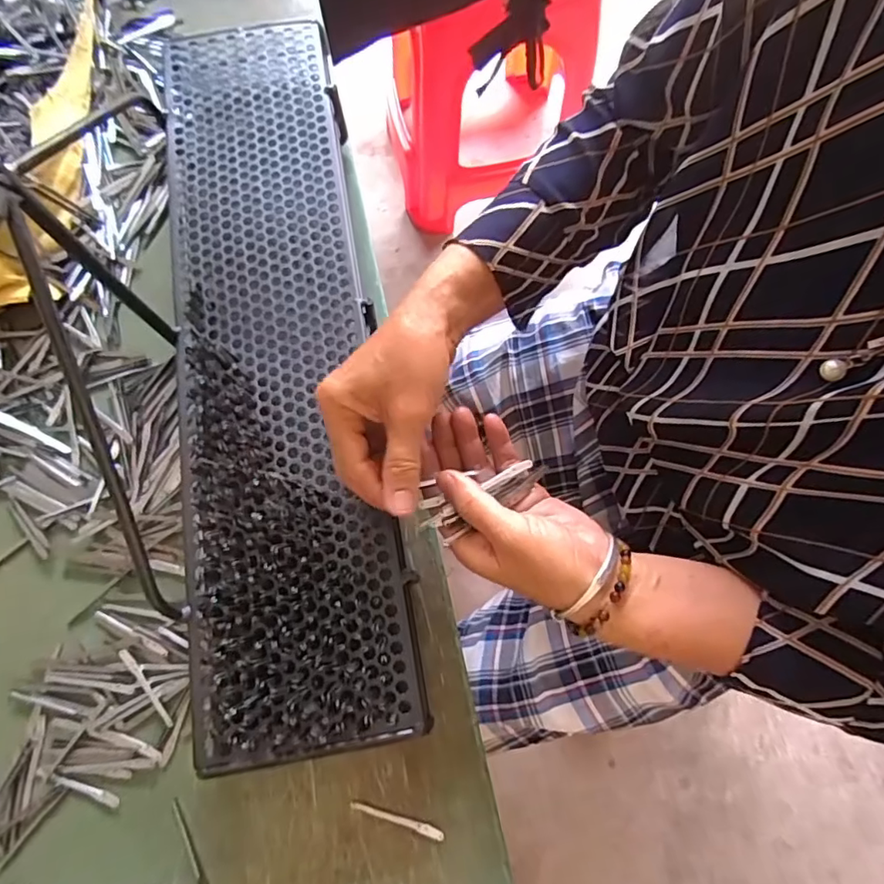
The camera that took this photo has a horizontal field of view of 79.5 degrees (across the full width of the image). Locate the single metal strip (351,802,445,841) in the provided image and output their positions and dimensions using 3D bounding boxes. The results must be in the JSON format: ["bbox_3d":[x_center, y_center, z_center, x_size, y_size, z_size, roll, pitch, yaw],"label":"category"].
[{"bbox_3d":[-0.031,0.263,0.369,0.067,0.004,0.007,14,75,5],"label":"single metal strip"}]

